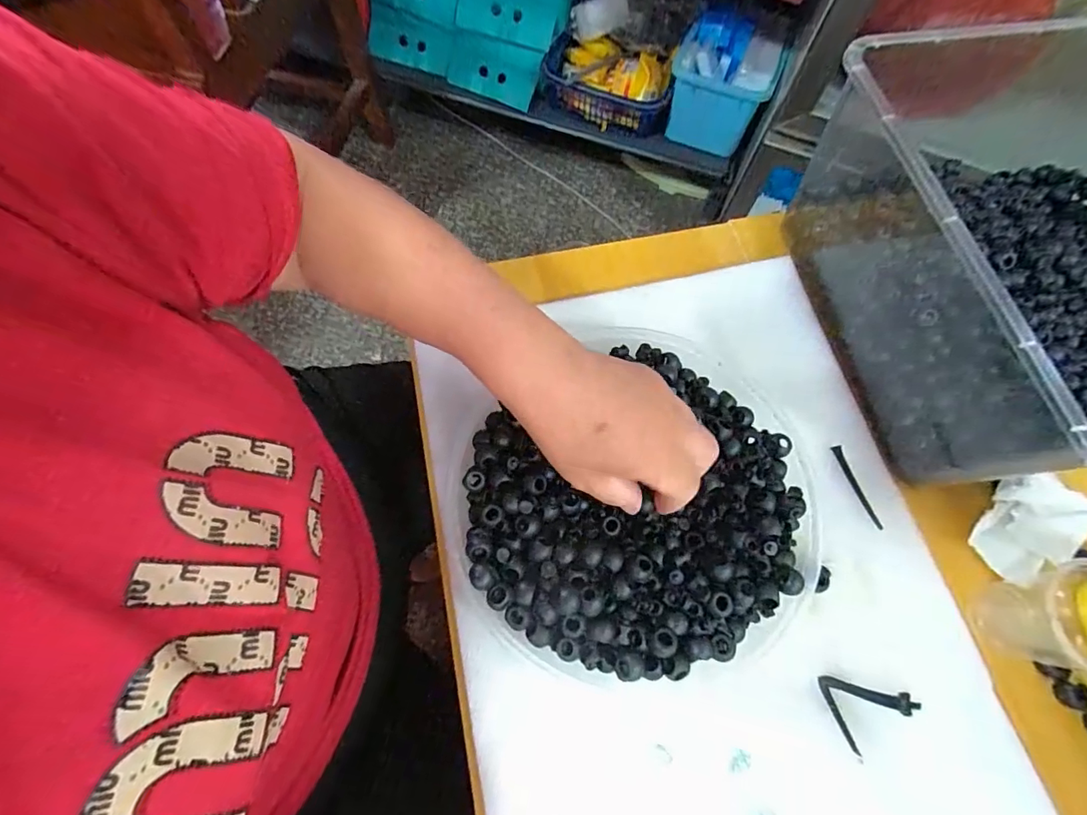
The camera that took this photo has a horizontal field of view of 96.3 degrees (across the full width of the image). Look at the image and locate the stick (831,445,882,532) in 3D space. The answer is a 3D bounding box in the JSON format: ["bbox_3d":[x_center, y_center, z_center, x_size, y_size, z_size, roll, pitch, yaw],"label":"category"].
[{"bbox_3d":[0.226,0.057,0.351,0.006,0.004,0.063,-16,69,-8],"label":"stick"}]

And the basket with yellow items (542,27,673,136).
[{"bbox_3d":[0.135,-0.680,1.018,0.275,0.086,0.159,23,69,8],"label":"basket with yellow items"}]

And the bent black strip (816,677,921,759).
[{"bbox_3d":[0.196,0.178,0.298,0.049,0.004,0.041,-29,71,-12],"label":"bent black strip"}]

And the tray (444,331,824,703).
[{"bbox_3d":[0.062,0.057,0.322,0.228,0.050,0.228,0,68,-1],"label":"tray"}]

